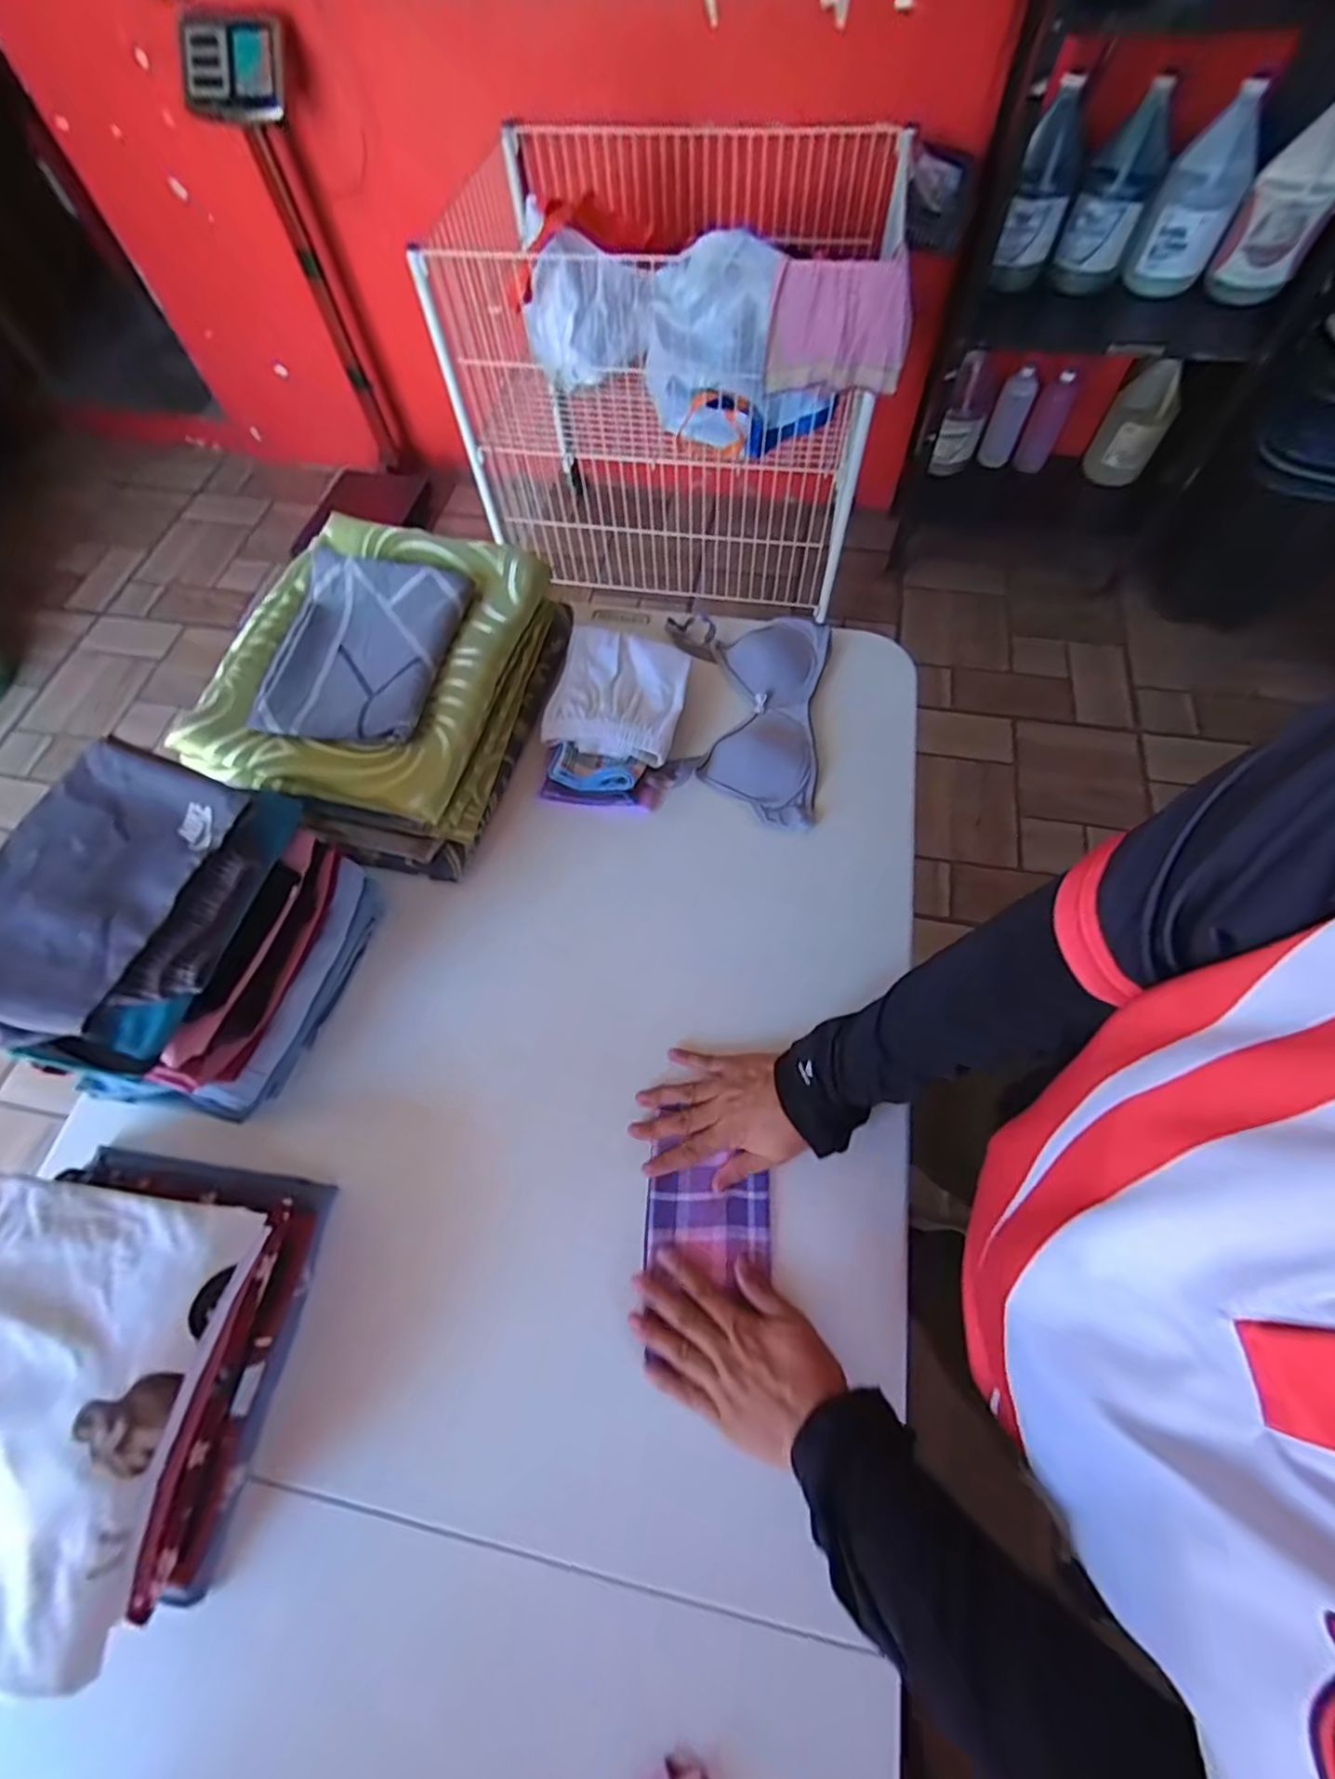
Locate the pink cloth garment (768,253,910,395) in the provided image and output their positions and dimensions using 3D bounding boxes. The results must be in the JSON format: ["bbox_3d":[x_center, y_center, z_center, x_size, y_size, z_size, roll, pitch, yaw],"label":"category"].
[{"bbox_3d":[0.308,-0.994,1.108,0.243,0.216,0.026,4,81,3],"label":"pink cloth garment"}]

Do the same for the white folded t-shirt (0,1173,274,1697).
[{"bbox_3d":[-0.407,0.309,0.383,0.222,0.040,0.224,6,65,5],"label":"white folded t-shirt"}]

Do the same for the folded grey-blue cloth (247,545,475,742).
[{"bbox_3d":[-0.304,-0.247,0.626,0.166,0.039,0.209,6,65,5],"label":"folded grey-blue cloth"}]

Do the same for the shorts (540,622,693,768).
[{"bbox_3d":[-0.054,-0.222,0.696,0.142,0.025,0.157,11,66,7],"label":"shorts"}]

